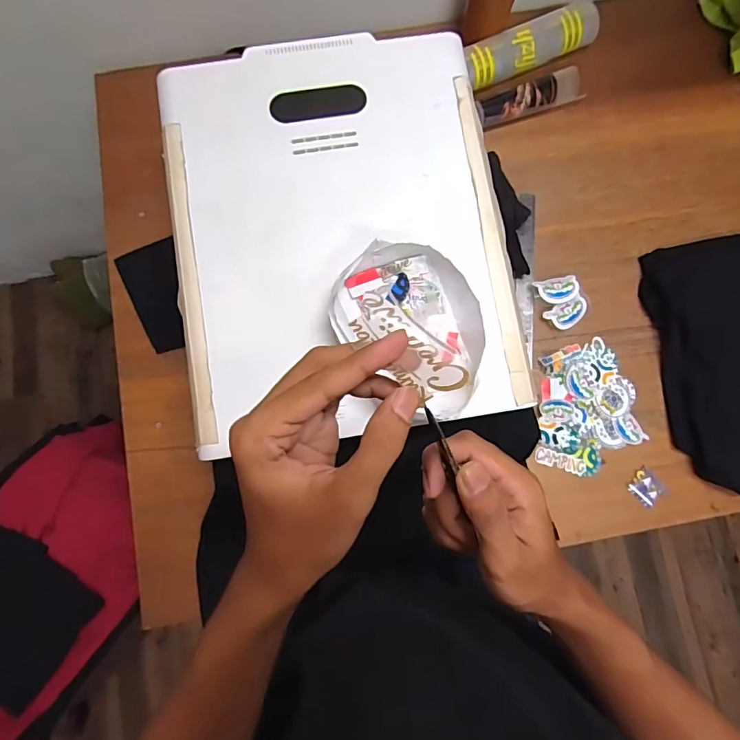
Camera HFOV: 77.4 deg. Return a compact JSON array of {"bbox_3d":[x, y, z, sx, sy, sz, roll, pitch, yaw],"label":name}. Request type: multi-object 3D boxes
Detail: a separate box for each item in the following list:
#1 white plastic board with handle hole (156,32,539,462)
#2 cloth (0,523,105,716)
[{"bbox_3d":[-0.038,-0.177,0.562,0.394,0.024,0.493,-10,80,-3],"label":"white plastic board with handle hole"},{"bbox_3d":[-0.639,0.407,0.799,0.284,0.023,0.207,40,64,-6],"label":"cloth"}]

